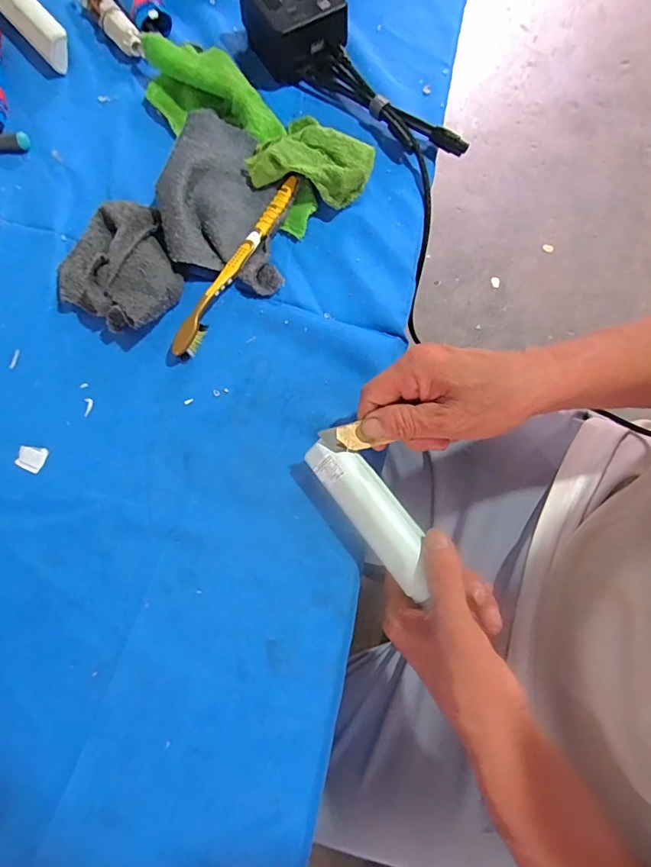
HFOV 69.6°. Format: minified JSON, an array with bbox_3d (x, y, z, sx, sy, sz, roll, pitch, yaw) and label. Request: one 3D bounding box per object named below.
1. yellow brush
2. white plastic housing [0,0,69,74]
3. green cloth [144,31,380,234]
[{"bbox_3d":[-0.072,-0.141,0.388,0.017,0.017,0.180,28,77,7],"label":"yellow brush"},{"bbox_3d":[-0.292,-0.405,0.448,0.027,0.029,0.145,-41,79,-10],"label":"white plastic housing"},{"bbox_3d":[-0.073,-0.268,0.412,0.235,0.033,0.098,34,78,8],"label":"green cloth"}]

